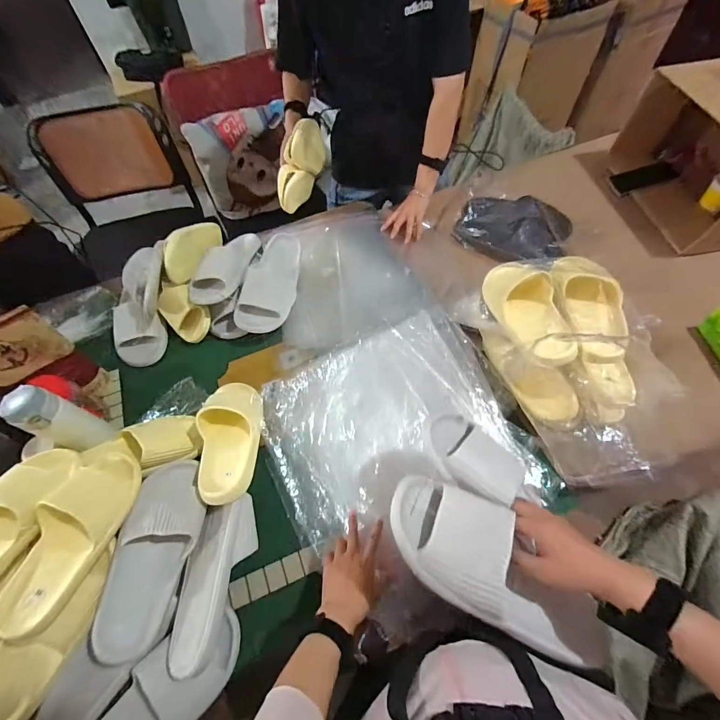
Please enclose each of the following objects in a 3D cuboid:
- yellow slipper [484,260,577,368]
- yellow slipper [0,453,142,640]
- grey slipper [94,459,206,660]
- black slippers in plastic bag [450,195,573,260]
[{"bbox_3d":[0.293,-0.090,0.629,0.088,0.065,0.233,-9,60,-3],"label":"yellow slipper"},{"bbox_3d":[-0.418,0.255,0.534,0.098,0.084,0.245,5,60,5],"label":"yellow slipper"},{"bbox_3d":[-0.319,0.290,0.555,0.107,0.067,0.277,7,60,6],"label":"grey slipper"},{"bbox_3d":[0.385,-0.335,0.904,0.268,0.071,0.186,23,63,14],"label":"black slippers in plastic bag"}]

